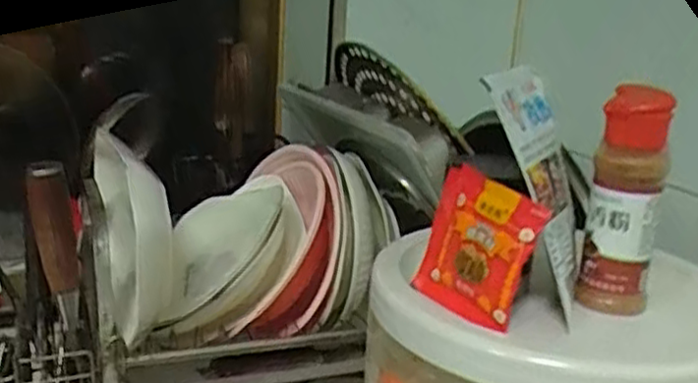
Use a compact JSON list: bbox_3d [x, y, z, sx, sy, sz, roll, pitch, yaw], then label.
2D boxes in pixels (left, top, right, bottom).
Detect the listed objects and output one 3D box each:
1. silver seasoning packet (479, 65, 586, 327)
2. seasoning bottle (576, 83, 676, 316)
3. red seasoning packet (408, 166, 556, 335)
[{"bbox_3d":[0.115,-0.005,0.423,0.009,0.141,0.076,-13,13,36],"label":"silver seasoning packet"},{"bbox_3d":[0.162,0.008,0.431,0.036,0.127,0.046,13,19,28],"label":"seasoning bottle"},{"bbox_3d":[0.073,0.030,0.420,0.023,0.076,0.068,-7,19,-31],"label":"red seasoning packet"}]

